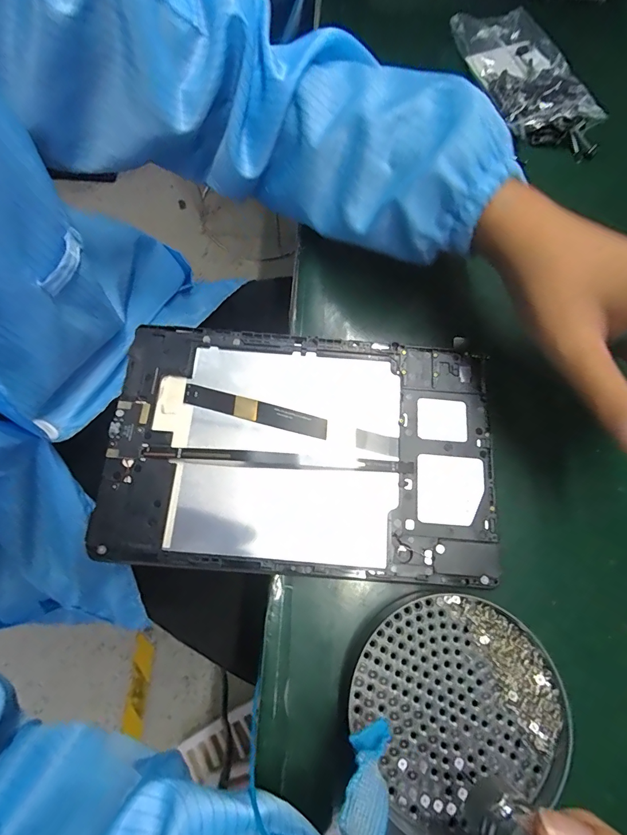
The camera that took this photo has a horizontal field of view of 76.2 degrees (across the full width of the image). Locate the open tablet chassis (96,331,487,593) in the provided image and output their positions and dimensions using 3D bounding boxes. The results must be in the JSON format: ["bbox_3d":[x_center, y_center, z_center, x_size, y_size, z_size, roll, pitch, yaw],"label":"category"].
[{"bbox_3d":[-0.007,0.018,0.250,0.233,0.014,0.149,4,74,-1],"label":"open tablet chassis"}]

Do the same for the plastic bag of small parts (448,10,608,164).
[{"bbox_3d":[0.195,-0.307,0.363,0.082,0.019,0.179,-19,75,-7],"label":"plastic bag of small parts"}]

